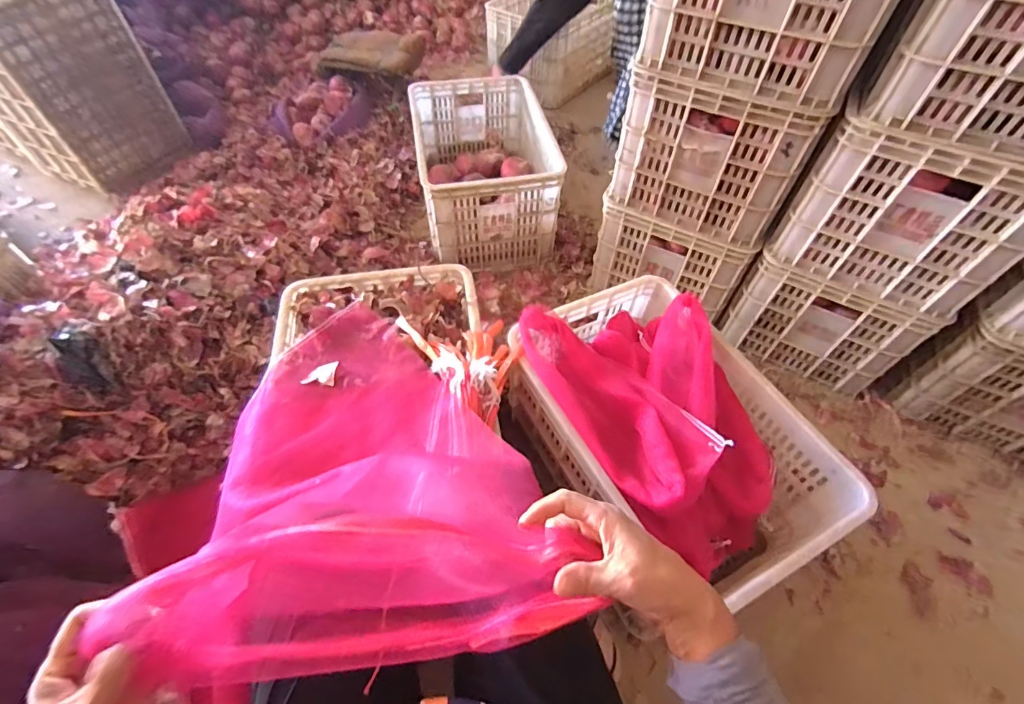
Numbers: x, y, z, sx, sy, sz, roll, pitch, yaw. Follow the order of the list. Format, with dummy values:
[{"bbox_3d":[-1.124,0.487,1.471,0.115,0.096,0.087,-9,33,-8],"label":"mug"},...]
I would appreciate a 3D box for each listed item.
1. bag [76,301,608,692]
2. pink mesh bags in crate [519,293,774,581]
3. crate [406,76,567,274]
[{"bbox_3d":[-0.207,0.112,0.592,0.344,0.147,0.618,-21,26,-17],"label":"bag"},{"bbox_3d":[0.242,0.085,0.757,0.314,0.162,0.462,-23,59,-17],"label":"pink mesh bags in crate"},{"bbox_3d":[-0.088,-0.566,1.343,0.350,0.248,0.549,-8,56,-7],"label":"crate"}]

